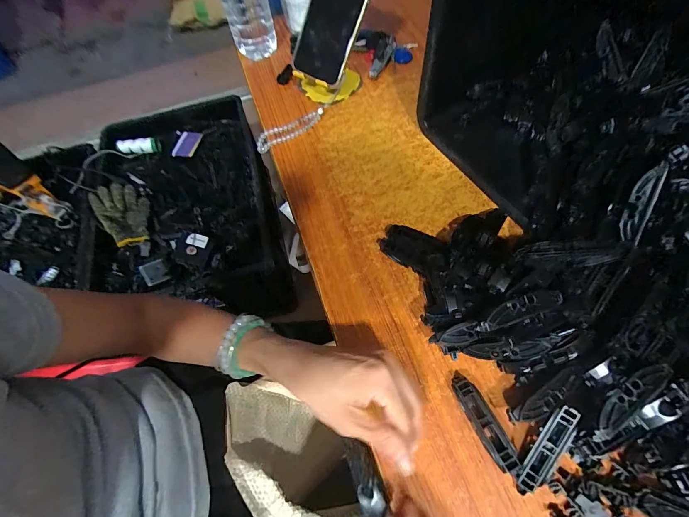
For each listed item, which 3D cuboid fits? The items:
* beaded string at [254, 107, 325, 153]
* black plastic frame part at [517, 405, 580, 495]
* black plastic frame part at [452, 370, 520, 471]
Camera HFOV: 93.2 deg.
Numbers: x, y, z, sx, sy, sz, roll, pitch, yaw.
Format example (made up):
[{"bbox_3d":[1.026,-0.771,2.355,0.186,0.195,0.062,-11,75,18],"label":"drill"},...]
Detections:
[{"bbox_3d":[-0.078,-0.187,0.478,0.109,0.018,0.031,-26,64,-8],"label":"beaded string"},{"bbox_3d":[0.164,0.155,0.264,0.019,0.012,0.077,30,90,18],"label":"black plastic frame part"},{"bbox_3d":[0.120,0.140,0.285,0.019,0.018,0.081,-24,64,-7],"label":"black plastic frame part"}]

